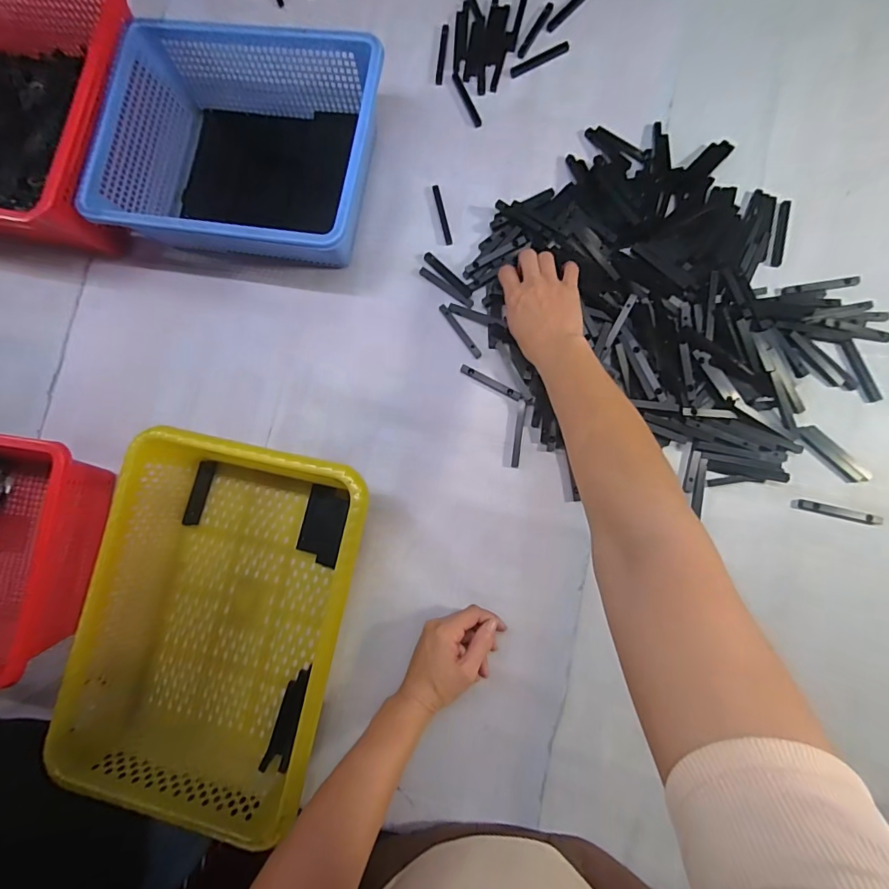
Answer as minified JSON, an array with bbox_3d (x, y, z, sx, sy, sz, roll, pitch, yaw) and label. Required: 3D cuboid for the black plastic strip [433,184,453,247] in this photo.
[{"bbox_3d":[-0.003,-0.280,0.547,0.008,0.004,0.078,-13,83,4],"label":"black plastic strip"}]

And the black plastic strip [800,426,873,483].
[{"bbox_3d":[0.409,0.012,0.473,0.078,0.005,0.024,44,90,8],"label":"black plastic strip"}]

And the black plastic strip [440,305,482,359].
[{"bbox_3d":[0.018,-0.133,0.526,0.009,0.004,0.077,-35,82,1],"label":"black plastic strip"}]

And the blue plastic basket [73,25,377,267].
[{"bbox_3d":[-0.223,-0.331,0.519,0.299,0.101,0.238,7,85,6],"label":"blue plastic basket"}]

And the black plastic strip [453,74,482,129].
[{"bbox_3d":[0.028,-0.427,0.558,0.010,0.004,0.077,-25,83,3],"label":"black plastic strip"}]

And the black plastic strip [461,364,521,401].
[{"bbox_3d":[0.053,-0.071,0.515,0.075,0.004,0.011,29,88,8],"label":"black plastic strip"}]

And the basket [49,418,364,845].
[{"bbox_3d":[-0.224,0.176,0.475,0.250,0.093,0.348,11,86,7],"label":"basket"}]

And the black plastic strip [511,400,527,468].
[{"bbox_3d":[0.084,-0.012,0.506,0.009,0.004,0.074,9,85,6],"label":"black plastic strip"}]

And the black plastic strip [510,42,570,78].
[{"bbox_3d":[0.117,-0.473,0.554,0.076,0.006,0.011,-22,83,3],"label":"black plastic strip"}]

